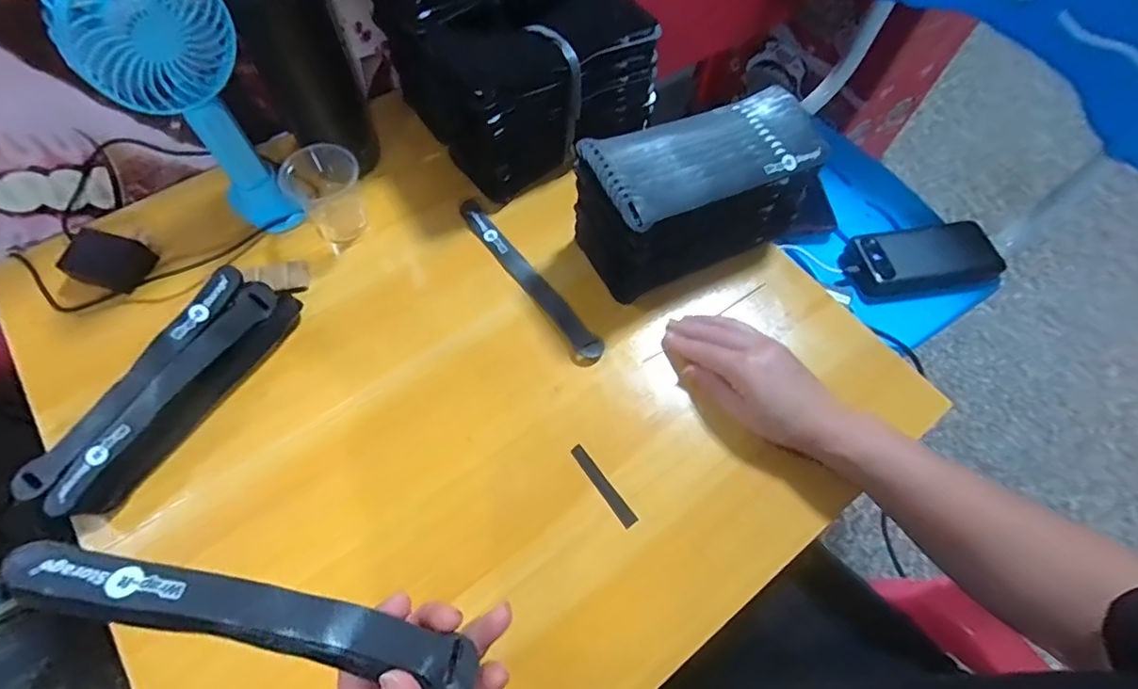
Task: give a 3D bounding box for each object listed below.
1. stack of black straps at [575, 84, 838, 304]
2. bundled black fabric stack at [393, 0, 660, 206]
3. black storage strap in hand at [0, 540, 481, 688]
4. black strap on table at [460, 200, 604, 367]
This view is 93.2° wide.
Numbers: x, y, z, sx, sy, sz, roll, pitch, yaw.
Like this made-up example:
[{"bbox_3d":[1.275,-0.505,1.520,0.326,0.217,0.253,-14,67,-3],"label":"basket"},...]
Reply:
[{"bbox_3d":[0.120,-0.140,0.489,0.226,0.119,0.096,-24,67,-14],"label":"stack of black straps"},{"bbox_3d":[-0.031,-0.264,0.527,0.203,0.106,0.155,-34,70,-17],"label":"bundled black fabric stack"},{"bbox_3d":[-0.138,0.120,0.237,0.195,0.018,0.027,18,62,-8],"label":"black storage strap in hand"},{"bbox_3d":[-0.039,-0.061,0.479,0.026,0.006,0.201,-34,70,-17],"label":"black strap on table"}]

